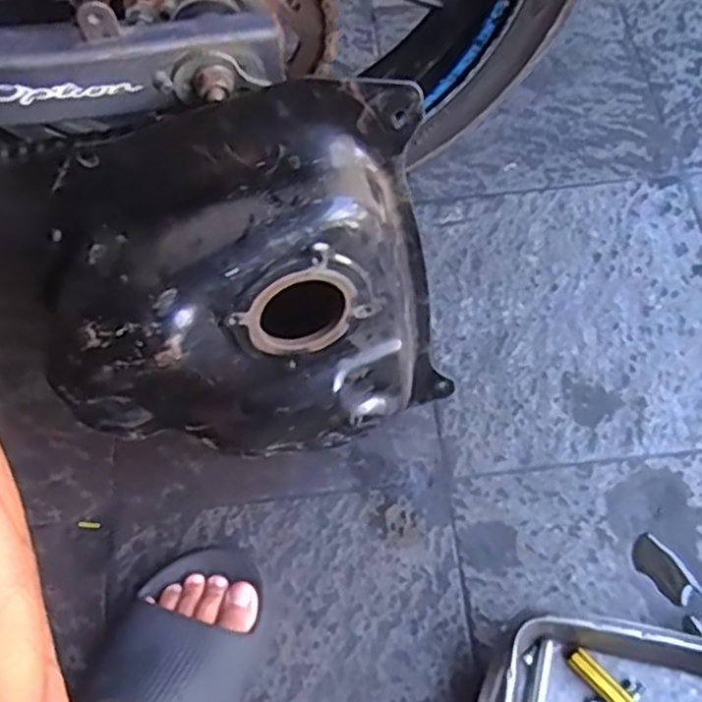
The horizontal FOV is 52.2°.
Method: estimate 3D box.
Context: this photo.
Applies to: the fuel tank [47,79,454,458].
[{"bbox_3d":[-0.064,-0.017,0.512,0.260,0.287,0.143,-2,65,3],"label":"fuel tank"}]

